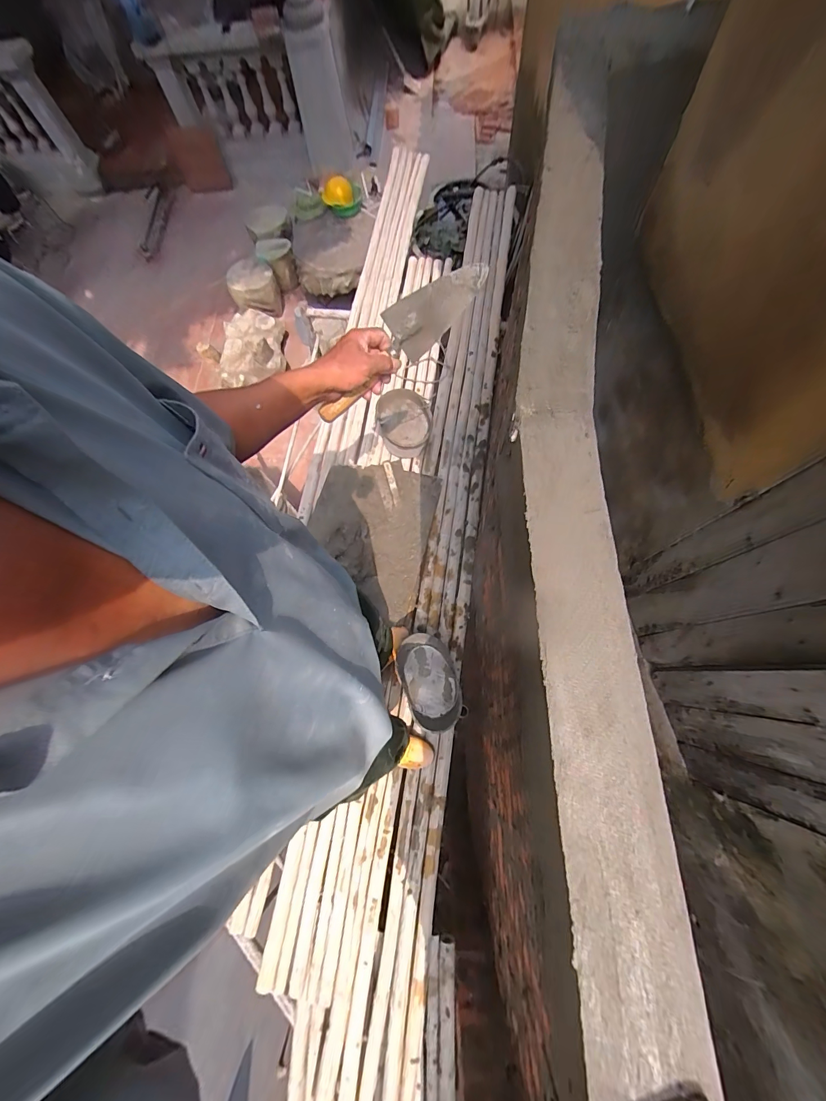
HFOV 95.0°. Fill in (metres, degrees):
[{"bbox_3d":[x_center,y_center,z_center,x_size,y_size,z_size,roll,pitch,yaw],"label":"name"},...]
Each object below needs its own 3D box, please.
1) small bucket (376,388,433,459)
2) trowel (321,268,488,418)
[{"bbox_3d":[-0.033,-0.536,1.588,0.225,0.134,0.253,-12,72,-2],"label":"small bucket"},{"bbox_3d":[-0.025,-0.315,0.584,0.302,0.075,0.069,-46,76,0],"label":"trowel"}]

